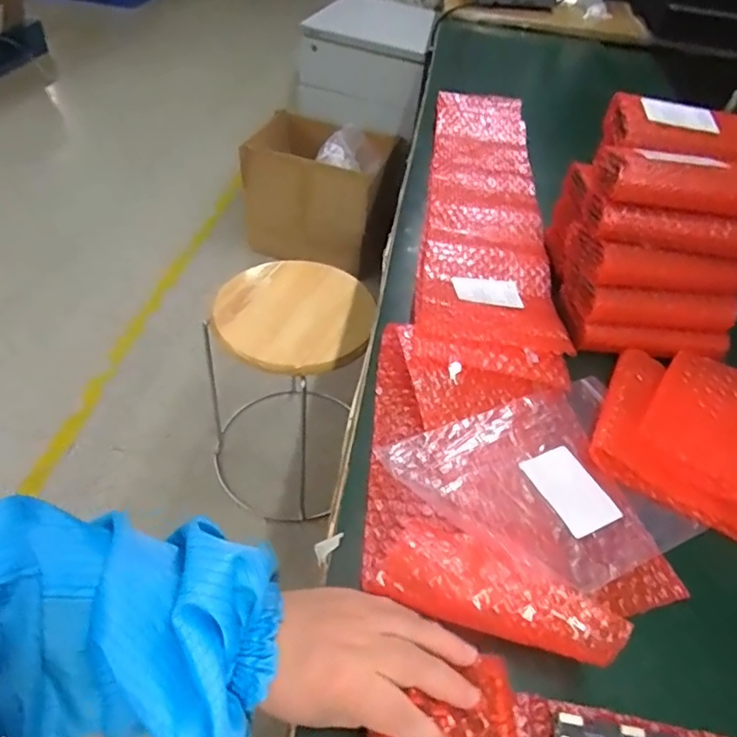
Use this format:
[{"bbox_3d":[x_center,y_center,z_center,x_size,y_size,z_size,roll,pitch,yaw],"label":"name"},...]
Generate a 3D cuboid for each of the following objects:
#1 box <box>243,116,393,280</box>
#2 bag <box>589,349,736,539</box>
[{"bbox_3d":[-0.184,-0.566,1.823,0.425,0.372,0.250,16,46,8],"label":"box"},{"bbox_3d":[0.298,0.052,0.467,0.185,0.042,0.168,25,48,16],"label":"bag"}]

